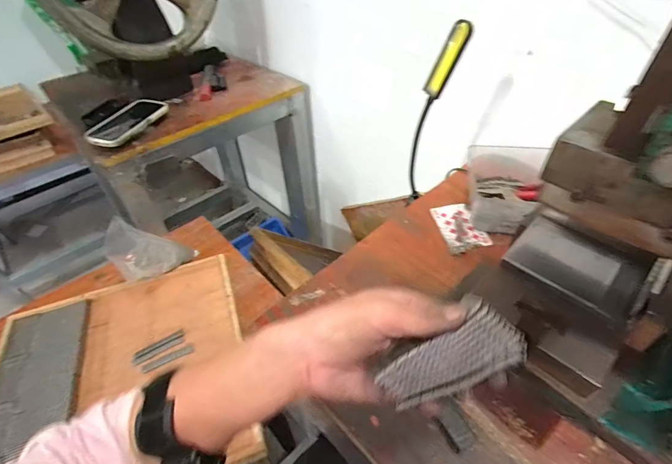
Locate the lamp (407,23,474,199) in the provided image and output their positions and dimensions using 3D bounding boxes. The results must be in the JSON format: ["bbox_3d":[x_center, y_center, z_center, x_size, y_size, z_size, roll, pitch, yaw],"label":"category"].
[{"bbox_3d":[0.127,-0.142,0.463,0.043,0.242,0.056,6,45,8],"label":"lamp"}]

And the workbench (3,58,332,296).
[{"bbox_3d":[-0.438,-0.142,1.196,0.526,0.716,0.578,-35,53,-29],"label":"workbench"}]

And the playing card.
[{"bbox_3d":[0.172,-0.008,0.496,0.058,0.004,0.091,-8,45,-6],"label":"playing card"}]

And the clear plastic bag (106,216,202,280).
[{"bbox_3d":[-0.365,0.027,0.685,0.143,0.135,0.041,-18,47,-16],"label":"clear plastic bag"}]

